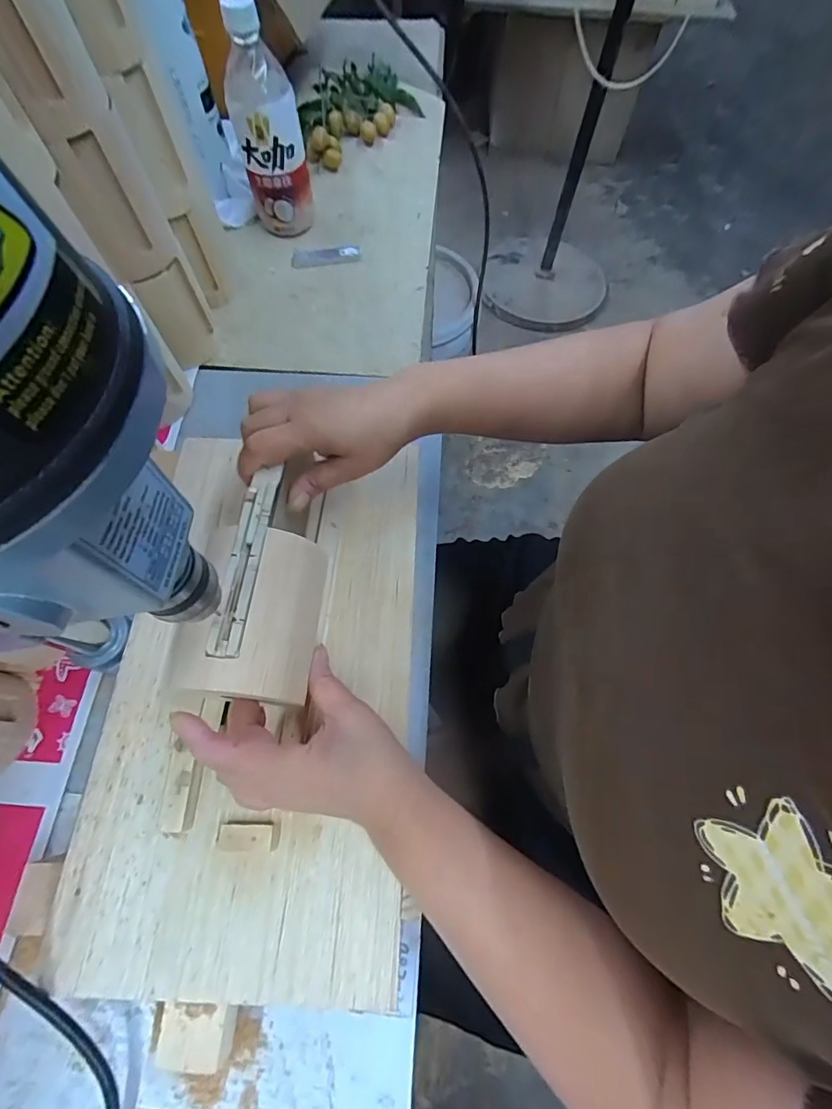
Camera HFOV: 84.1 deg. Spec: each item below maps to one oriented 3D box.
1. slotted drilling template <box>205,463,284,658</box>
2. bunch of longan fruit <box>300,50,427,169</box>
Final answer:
[{"bbox_3d":[-0.102,0.001,0.276,0.018,0.005,0.118,5,67,3],"label":"slotted drilling template"},{"bbox_3d":[-0.083,-0.609,0.626,0.110,0.046,0.217,38,72,15],"label":"bunch of longan fruit"}]

